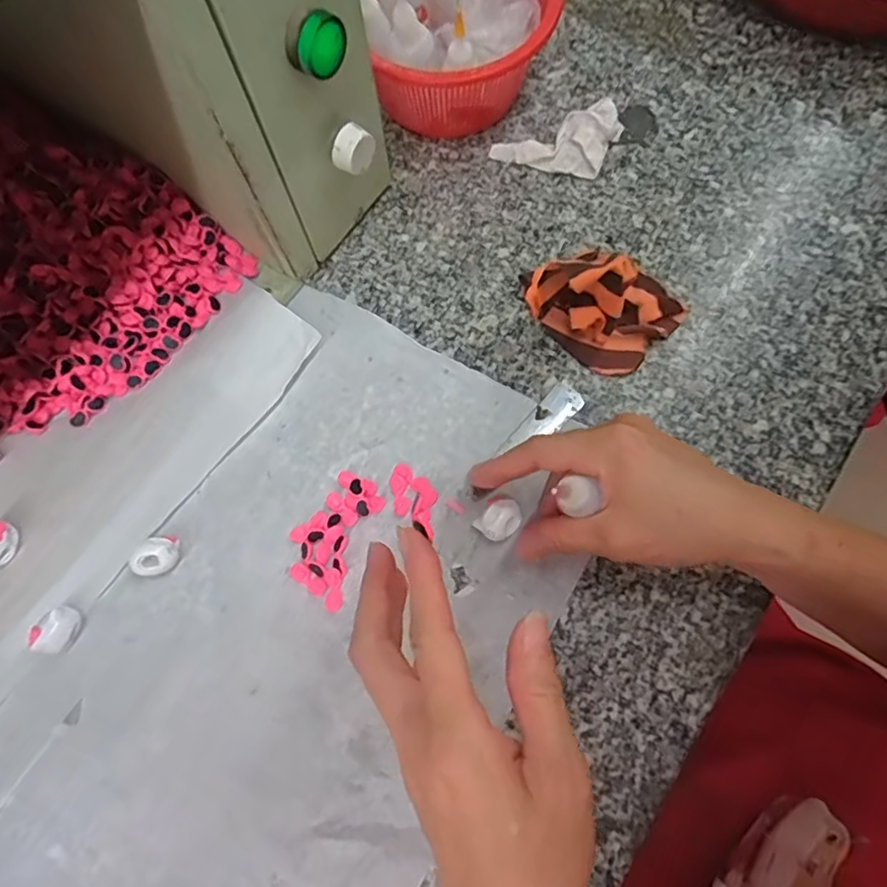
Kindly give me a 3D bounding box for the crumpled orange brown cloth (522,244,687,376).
[{"bbox_3d":[0.105,-0.100,0.373,0.080,0.053,0.092,-38,76,-10],"label":"crumpled orange brown cloth"}]

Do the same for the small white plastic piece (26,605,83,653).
[{"bbox_3d":[-0.218,0.104,0.336,0.018,0.019,0.024,17,74,6],"label":"small white plastic piece"}]

